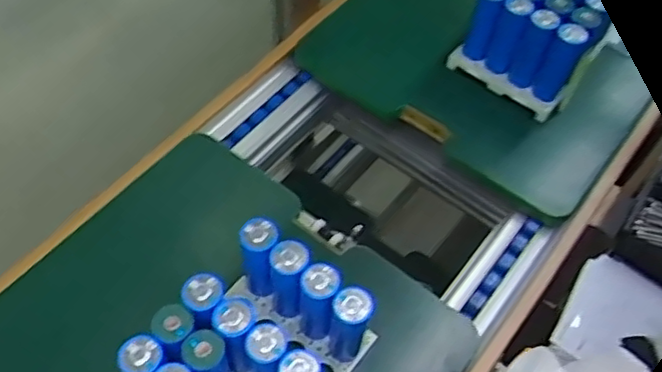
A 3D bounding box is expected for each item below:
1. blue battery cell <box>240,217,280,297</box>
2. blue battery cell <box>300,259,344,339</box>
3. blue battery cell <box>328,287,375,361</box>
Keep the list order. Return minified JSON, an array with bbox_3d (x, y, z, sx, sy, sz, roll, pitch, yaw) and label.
[{"bbox_3d":[-0.079,0.089,0.748,0.051,0.122,0.049,2,57,-3],"label":"blue battery cell"},{"bbox_3d":[-0.014,0.130,0.727,0.041,0.127,0.038,2,57,-3],"label":"blue battery cell"},{"bbox_3d":[0.020,0.152,0.714,0.039,0.129,0.034,14,57,5],"label":"blue battery cell"}]

